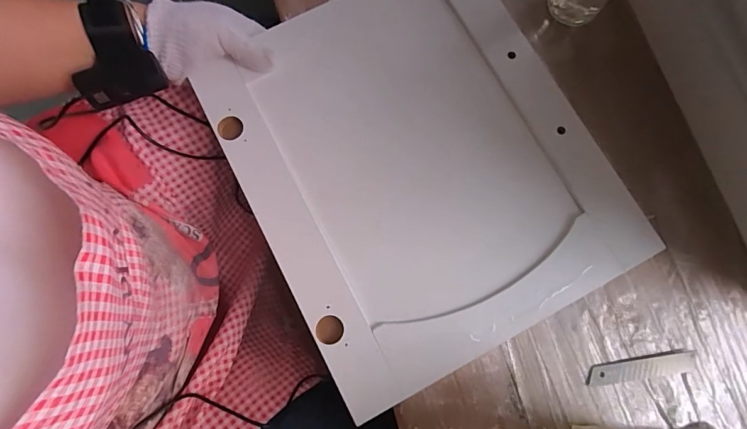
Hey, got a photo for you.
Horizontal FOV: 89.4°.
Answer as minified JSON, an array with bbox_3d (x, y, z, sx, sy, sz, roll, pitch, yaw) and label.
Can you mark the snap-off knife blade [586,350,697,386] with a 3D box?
[{"bbox_3d":[0.250,0.144,0.353,0.099,0.004,0.019,-9,75,1],"label":"snap-off knife blade"}]

